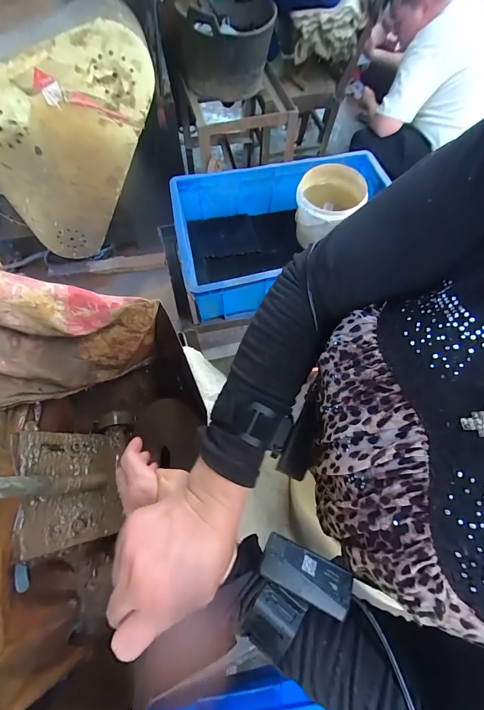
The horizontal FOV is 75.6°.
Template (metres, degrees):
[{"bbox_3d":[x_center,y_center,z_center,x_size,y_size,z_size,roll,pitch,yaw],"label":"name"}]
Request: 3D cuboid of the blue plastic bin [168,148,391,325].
[{"bbox_3d":[0.112,-0.293,0.779,0.522,0.170,0.330,-13,65,-7],"label":"blue plastic bin"}]

